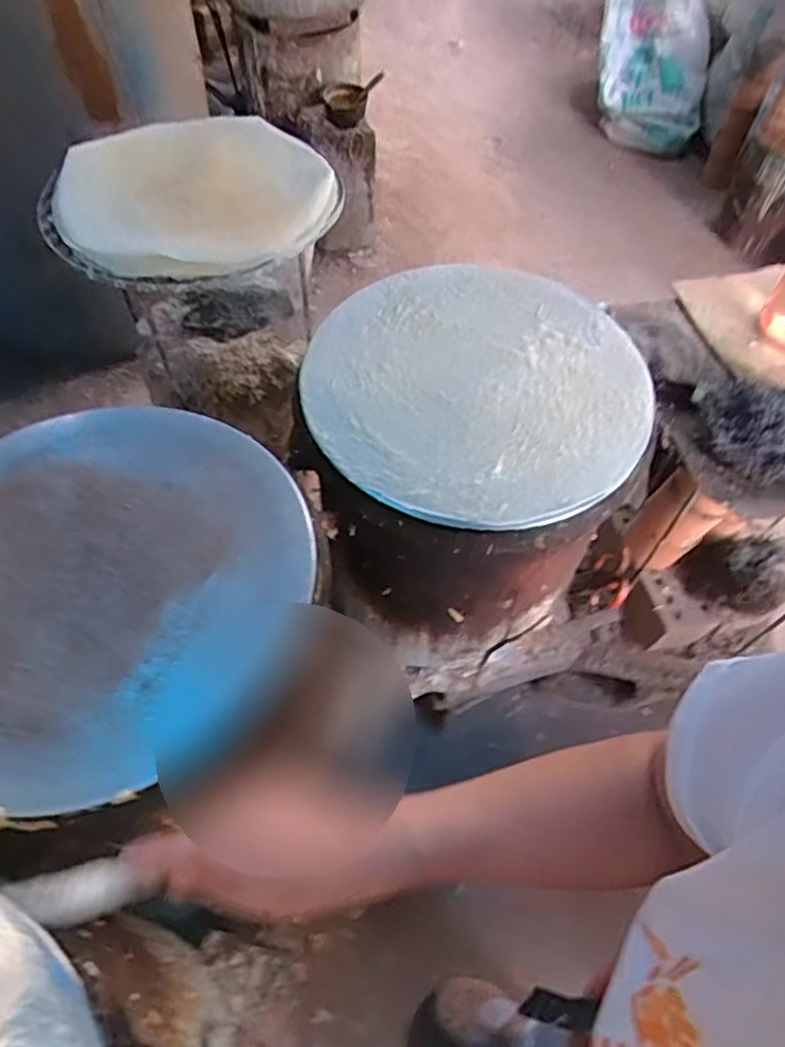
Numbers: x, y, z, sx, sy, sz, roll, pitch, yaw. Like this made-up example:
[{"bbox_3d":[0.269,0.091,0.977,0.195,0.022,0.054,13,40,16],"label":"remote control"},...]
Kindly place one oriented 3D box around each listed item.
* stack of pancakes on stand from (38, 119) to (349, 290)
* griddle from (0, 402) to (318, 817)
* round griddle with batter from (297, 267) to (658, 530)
[{"bbox_3d":[-0.244,-0.416,0.871,0.368,0.069,0.283,-26,61,-20],"label":"stack of pancakes on stand"},{"bbox_3d":[-0.253,0.043,0.565,0.357,0.032,0.355,2,56,-3],"label":"griddle"},{"bbox_3d":[0.090,-0.150,0.718,0.348,0.034,0.342,2,56,-3],"label":"round griddle with batter"}]

